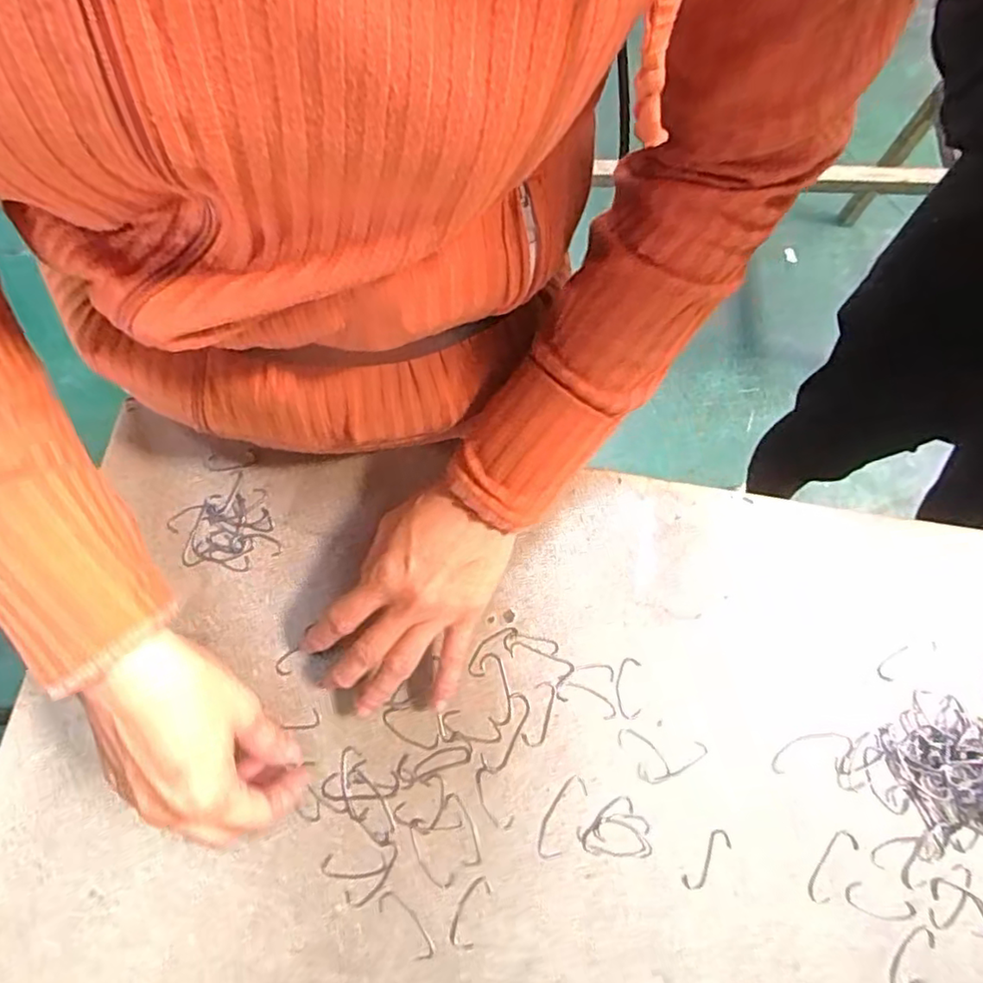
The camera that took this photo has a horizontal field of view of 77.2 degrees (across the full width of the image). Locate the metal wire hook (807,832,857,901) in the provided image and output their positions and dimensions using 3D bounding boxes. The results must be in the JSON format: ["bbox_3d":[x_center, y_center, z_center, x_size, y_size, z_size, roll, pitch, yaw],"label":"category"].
[{"bbox_3d":[0.194,0.213,0.349,0.014,0.004,0.042,37,77,9],"label":"metal wire hook"}]

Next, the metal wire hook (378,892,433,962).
[{"bbox_3d":[-0.047,0.240,0.340,0.013,0.004,0.040,-41,79,-11],"label":"metal wire hook"}]

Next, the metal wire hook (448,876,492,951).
[{"bbox_3d":[-0.012,0.235,0.343,0.015,0.004,0.037,20,75,5],"label":"metal wire hook"}]

